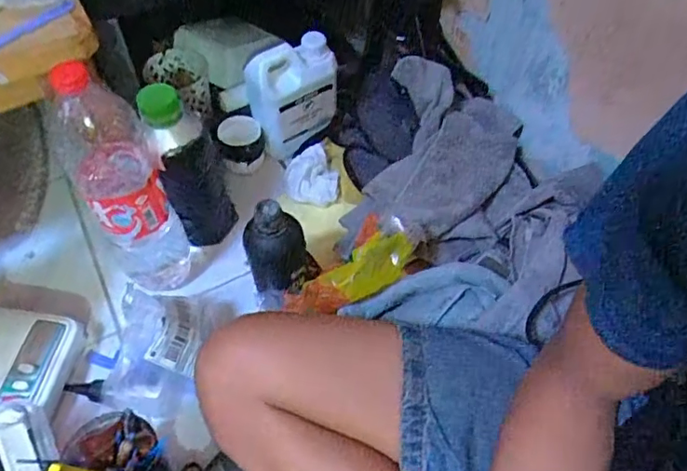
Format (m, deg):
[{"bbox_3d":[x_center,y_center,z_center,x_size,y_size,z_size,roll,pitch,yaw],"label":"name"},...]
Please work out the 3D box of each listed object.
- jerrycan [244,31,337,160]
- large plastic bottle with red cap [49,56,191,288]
[{"bbox_3d":[-0.074,-0.209,0.796,0.128,0.158,0.062,-27,59,-19],"label":"jerrycan"},{"bbox_3d":[-0.240,-0.044,0.603,0.085,0.306,0.076,-24,58,-17],"label":"large plastic bottle with red cap"}]

